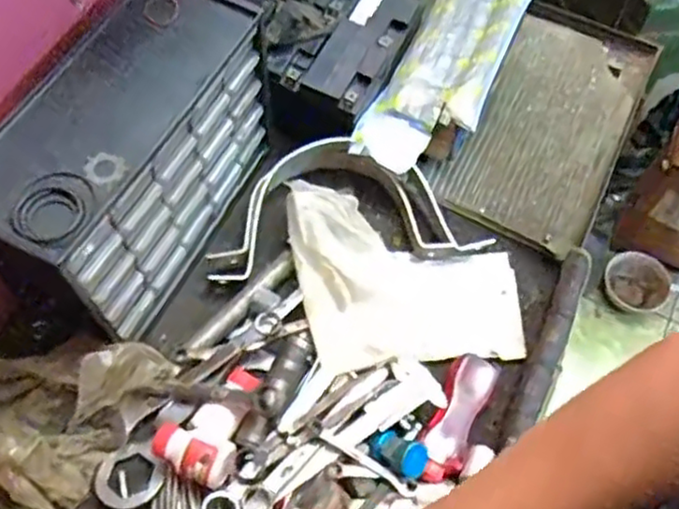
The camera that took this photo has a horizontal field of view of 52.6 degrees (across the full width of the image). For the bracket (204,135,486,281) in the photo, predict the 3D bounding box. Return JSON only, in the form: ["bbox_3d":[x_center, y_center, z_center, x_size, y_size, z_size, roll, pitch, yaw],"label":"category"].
[{"bbox_3d":[0.004,-0.055,0.749,0.297,0.064,0.143,-7,62,-7],"label":"bracket"}]

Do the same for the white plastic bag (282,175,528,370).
[{"bbox_3d":[0.070,0.010,0.713,0.224,0.057,0.203,-5,61,-6],"label":"white plastic bag"}]

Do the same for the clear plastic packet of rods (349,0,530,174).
[{"bbox_3d":[0.137,-0.239,0.815,0.110,0.024,0.363,24,63,10],"label":"clear plastic packet of rods"}]

